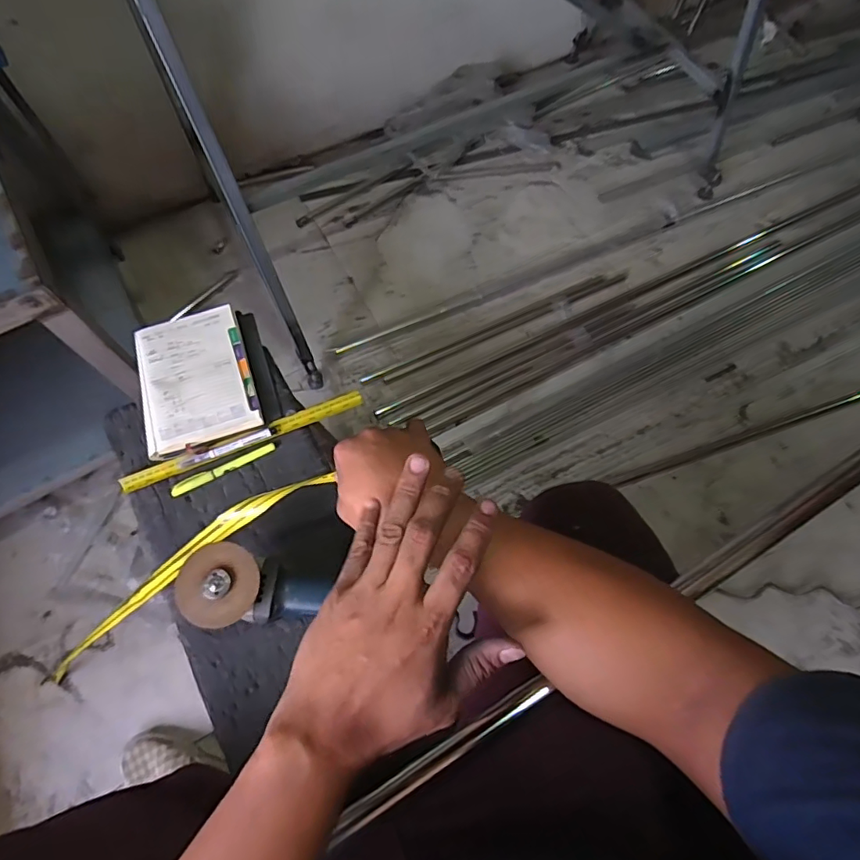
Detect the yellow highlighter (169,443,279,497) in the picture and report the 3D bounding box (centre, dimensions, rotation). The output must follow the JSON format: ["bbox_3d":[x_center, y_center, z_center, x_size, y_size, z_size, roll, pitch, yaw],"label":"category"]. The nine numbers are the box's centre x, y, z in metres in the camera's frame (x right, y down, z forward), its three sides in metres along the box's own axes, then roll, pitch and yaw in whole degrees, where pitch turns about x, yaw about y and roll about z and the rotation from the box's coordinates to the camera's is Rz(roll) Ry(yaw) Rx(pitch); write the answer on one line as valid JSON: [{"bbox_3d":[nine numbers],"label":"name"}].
[{"bbox_3d":[-0.278,0.051,0.705,0.142,0.015,0.017,-28,72,-11],"label":"yellow highlighter"}]

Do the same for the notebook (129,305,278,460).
[{"bbox_3d":[-0.324,-0.077,0.748,0.175,0.039,0.212,-18,70,-7],"label":"notebook"}]

